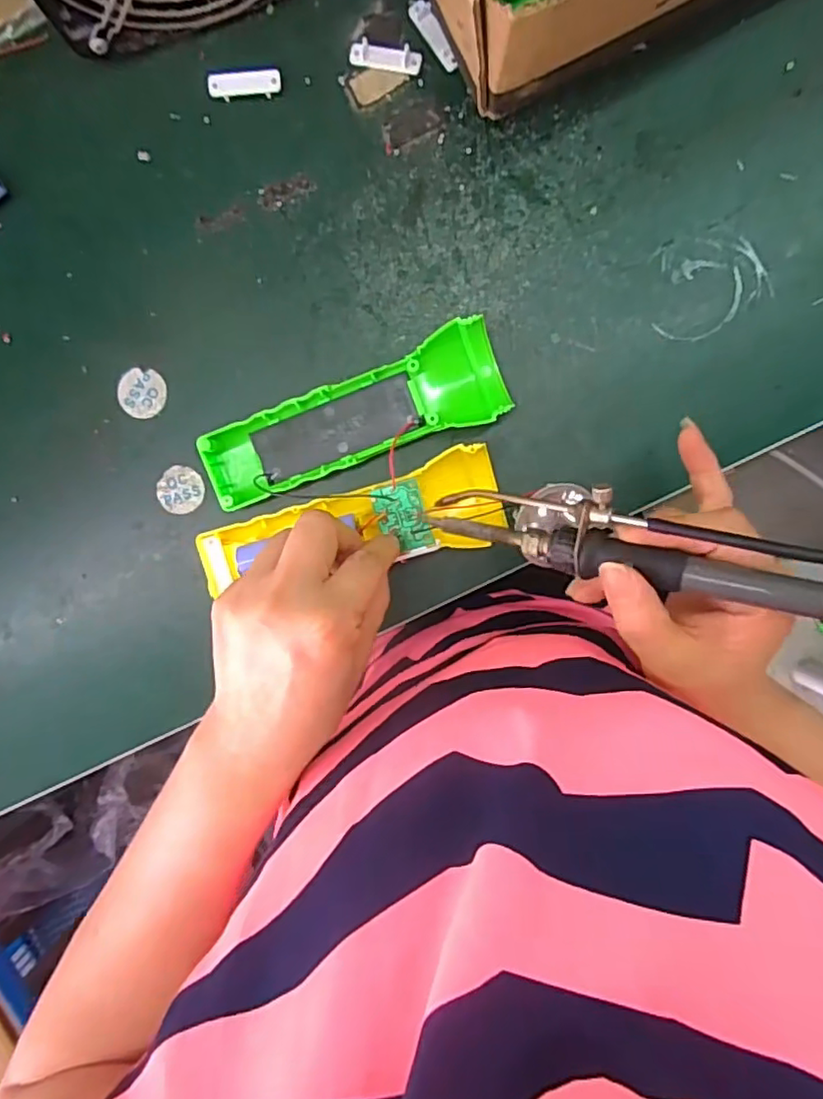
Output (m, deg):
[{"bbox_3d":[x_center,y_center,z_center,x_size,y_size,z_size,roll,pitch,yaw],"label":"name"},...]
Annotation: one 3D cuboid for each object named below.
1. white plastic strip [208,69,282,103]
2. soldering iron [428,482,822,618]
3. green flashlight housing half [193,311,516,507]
[{"bbox_3d":[-0.086,-0.241,0.321,0.037,0.007,0.012,-5,95,2],"label":"white plastic strip"},{"bbox_3d":[0.102,0.000,0.238,0.202,0.018,0.033,13,97,27],"label":"soldering iron"},{"bbox_3d":[-0.031,-0.069,0.326,0.160,0.027,0.049,-18,95,3],"label":"green flashlight housing half"}]

